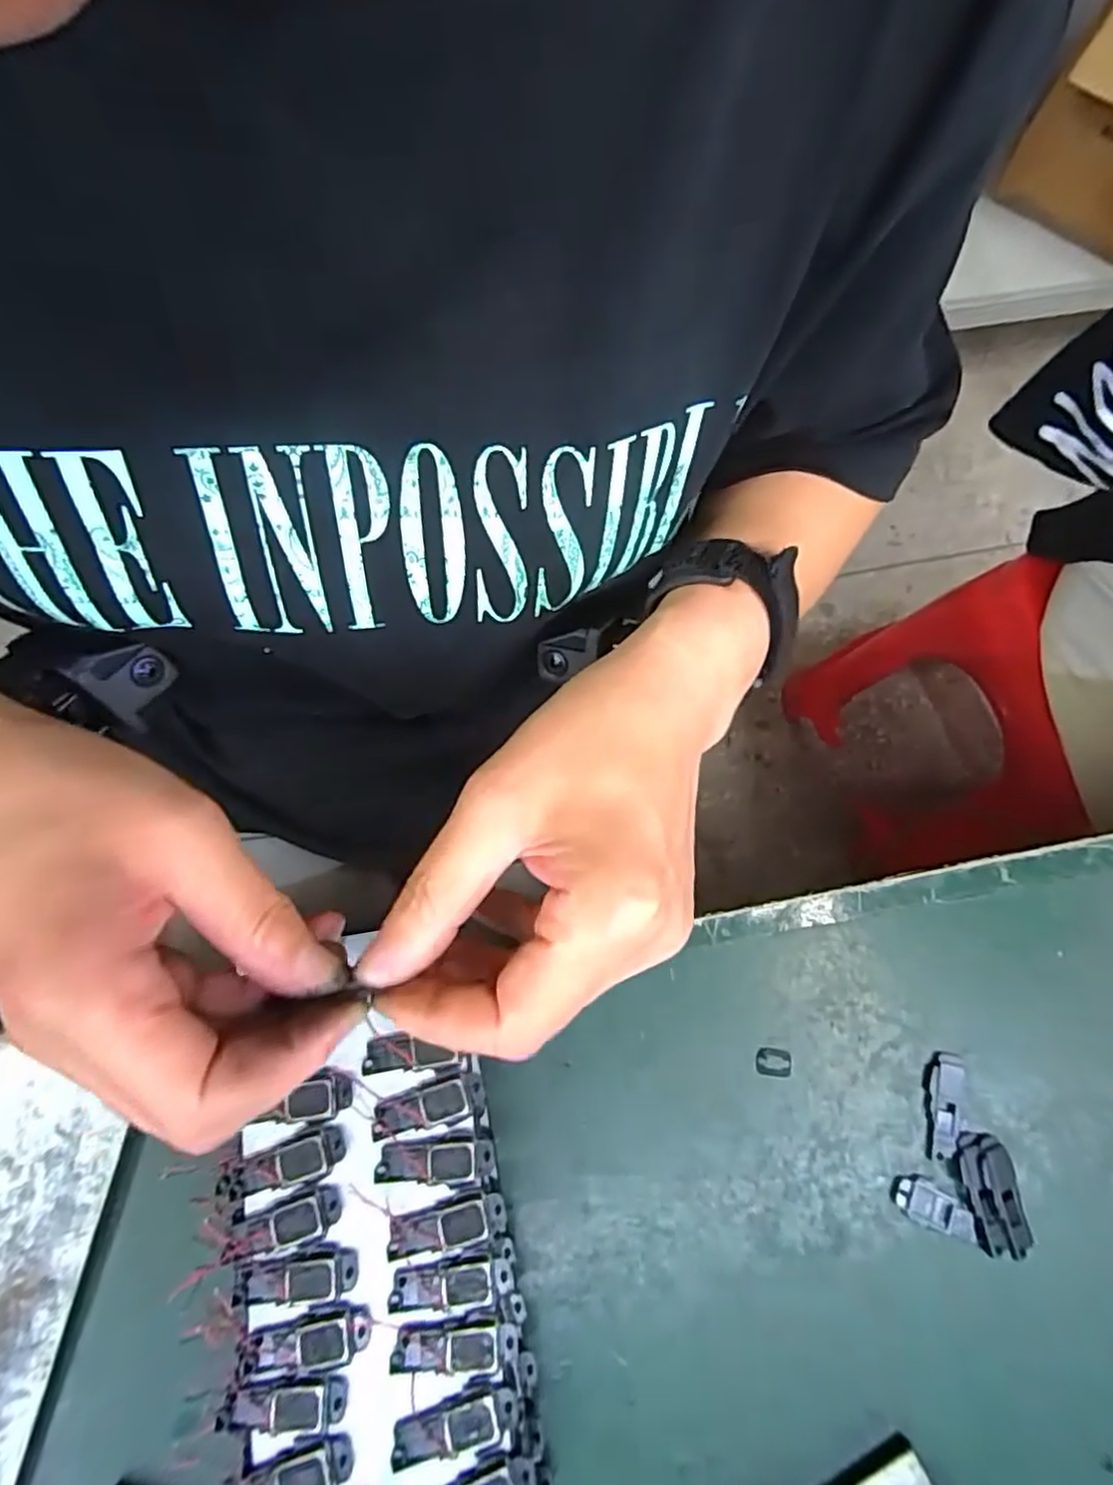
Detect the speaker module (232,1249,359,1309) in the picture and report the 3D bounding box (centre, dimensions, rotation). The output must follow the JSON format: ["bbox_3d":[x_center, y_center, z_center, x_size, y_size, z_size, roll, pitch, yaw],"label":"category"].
[{"bbox_3d":[-0.087,0.179,0.227,0.040,0.004,0.014,-5,74,-3],"label":"speaker module"}]

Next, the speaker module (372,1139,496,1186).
[{"bbox_3d":[-0.042,0.146,0.237,0.039,0.004,0.013,-1,74,-2],"label":"speaker module"}]

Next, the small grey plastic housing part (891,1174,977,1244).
[{"bbox_3d":[0.150,0.185,0.270,0.033,0.004,0.015,30,75,6],"label":"small grey plastic housing part"}]

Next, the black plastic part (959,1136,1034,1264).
[{"bbox_3d":[0.173,0.179,0.271,0.022,0.005,0.042,-4,74,-3],"label":"black plastic part"}]

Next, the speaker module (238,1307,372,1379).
[{"bbox_3d":[-0.082,0.196,0.223,0.042,0.005,0.016,-11,75,-5],"label":"speaker module"}]

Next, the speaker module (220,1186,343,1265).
[{"bbox_3d":[-0.093,0.164,0.231,0.039,0.004,0.016,-22,76,-8],"label":"speaker module"}]

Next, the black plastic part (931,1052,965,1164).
[{"bbox_3d":[0.161,0.149,0.280,0.011,0.004,0.040,15,74,2],"label":"black plastic part"}]

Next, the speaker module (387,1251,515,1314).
[{"bbox_3d":[-0.035,0.180,0.228,0.040,0.004,0.015,-7,74,-4],"label":"speaker module"}]

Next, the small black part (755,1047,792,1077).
[{"bbox_3d":[0.091,0.134,0.286,0.015,0.004,0.011,8,74,0],"label":"small black part"}]

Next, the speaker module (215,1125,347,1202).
[{"bbox_3d":[-0.096,0.146,0.237,0.044,0.005,0.015,-16,75,-6],"label":"speaker module"}]

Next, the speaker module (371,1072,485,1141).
[{"bbox_3d":[-0.045,0.129,0.242,0.039,0.004,0.015,-17,75,-7],"label":"speaker module"}]

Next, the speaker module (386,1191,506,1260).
[{"bbox_3d":[-0.037,0.164,0.231,0.039,0.005,0.015,-11,75,-5],"label":"speaker module"}]

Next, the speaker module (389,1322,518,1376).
[{"bbox_3d":[-0.033,0.197,0.222,0.040,0.004,0.014,-2,74,-3],"label":"speaker module"}]

